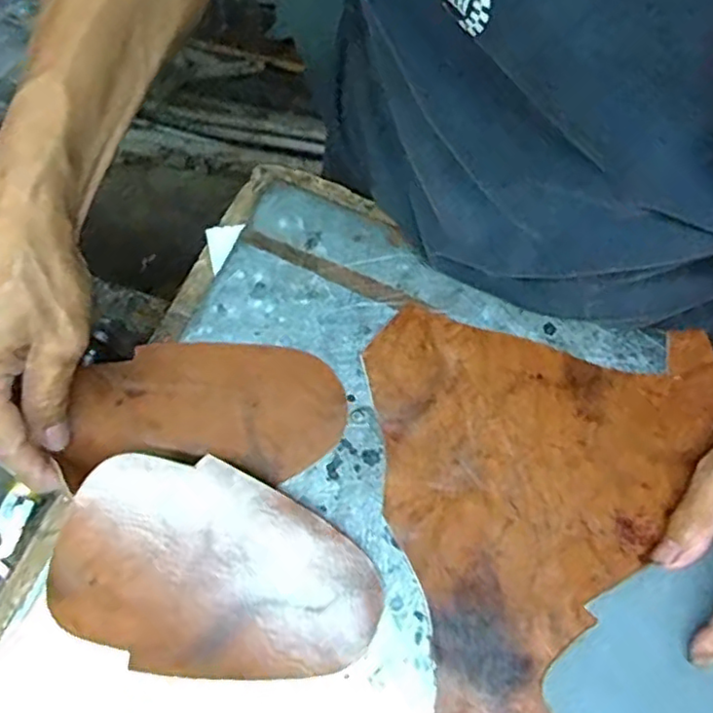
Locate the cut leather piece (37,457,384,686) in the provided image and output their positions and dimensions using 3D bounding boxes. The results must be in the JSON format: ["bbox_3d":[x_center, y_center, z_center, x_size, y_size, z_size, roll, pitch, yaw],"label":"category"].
[{"bbox_3d":[-0.067,0.107,0.323,0.156,0.010,0.097,10,82,-9],"label":"cut leather piece"}]

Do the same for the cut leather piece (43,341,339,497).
[{"bbox_3d":[-0.082,0.029,0.366,0.143,0.022,0.081,-1,64,0],"label":"cut leather piece"}]

